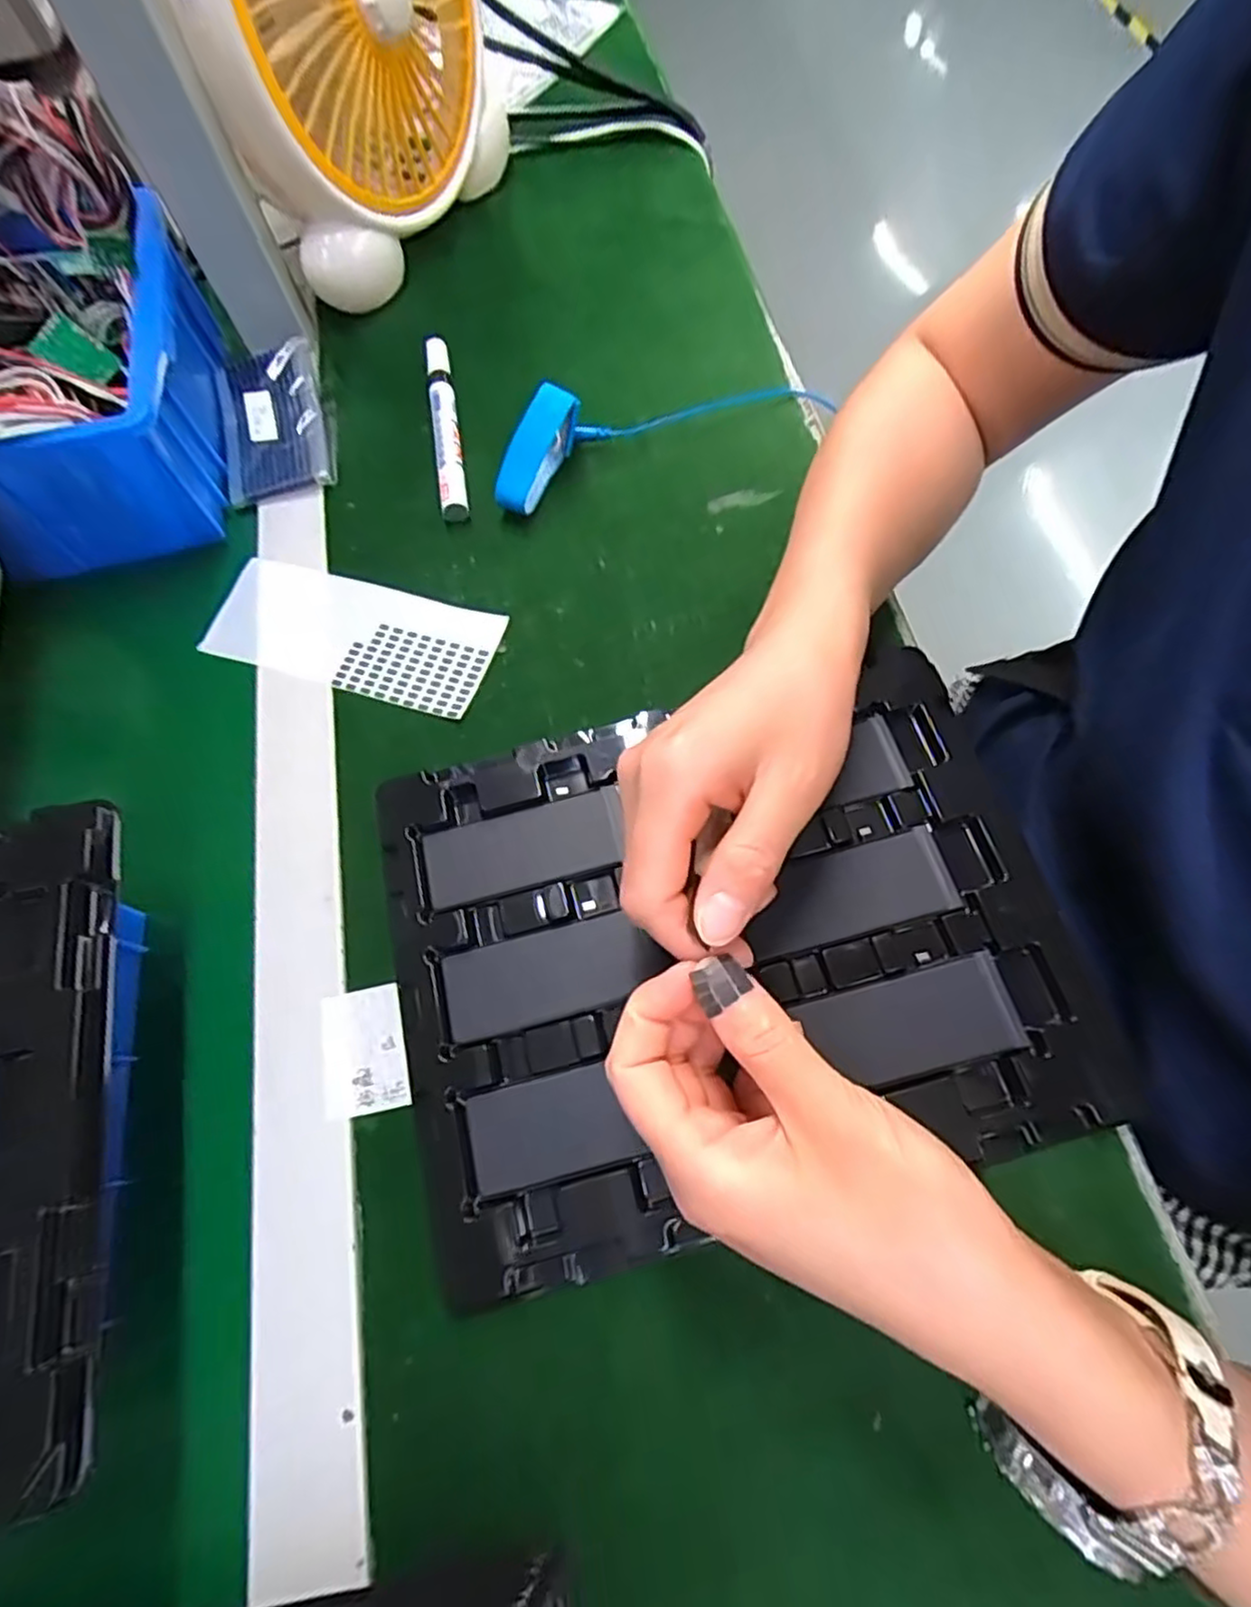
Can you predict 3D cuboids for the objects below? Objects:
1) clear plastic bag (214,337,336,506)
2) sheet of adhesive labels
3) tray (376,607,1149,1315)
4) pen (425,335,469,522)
[{"bbox_3d":[-0.221,-0.235,0.428,0.068,0.021,0.108,-16,67,-3],"label":"clear plastic bag"},{"bbox_3d":[-0.149,-0.093,0.377,0.157,0.006,0.065,16,69,10],"label":"sheet of adhesive labels"},{"bbox_3d":[0.041,0.052,0.300,0.271,0.017,0.220,-15,68,-3],"label":"tray"},{"bbox_3d":[-0.110,-0.230,0.423,0.016,0.014,0.140,-10,67,-1],"label":"pen"}]

